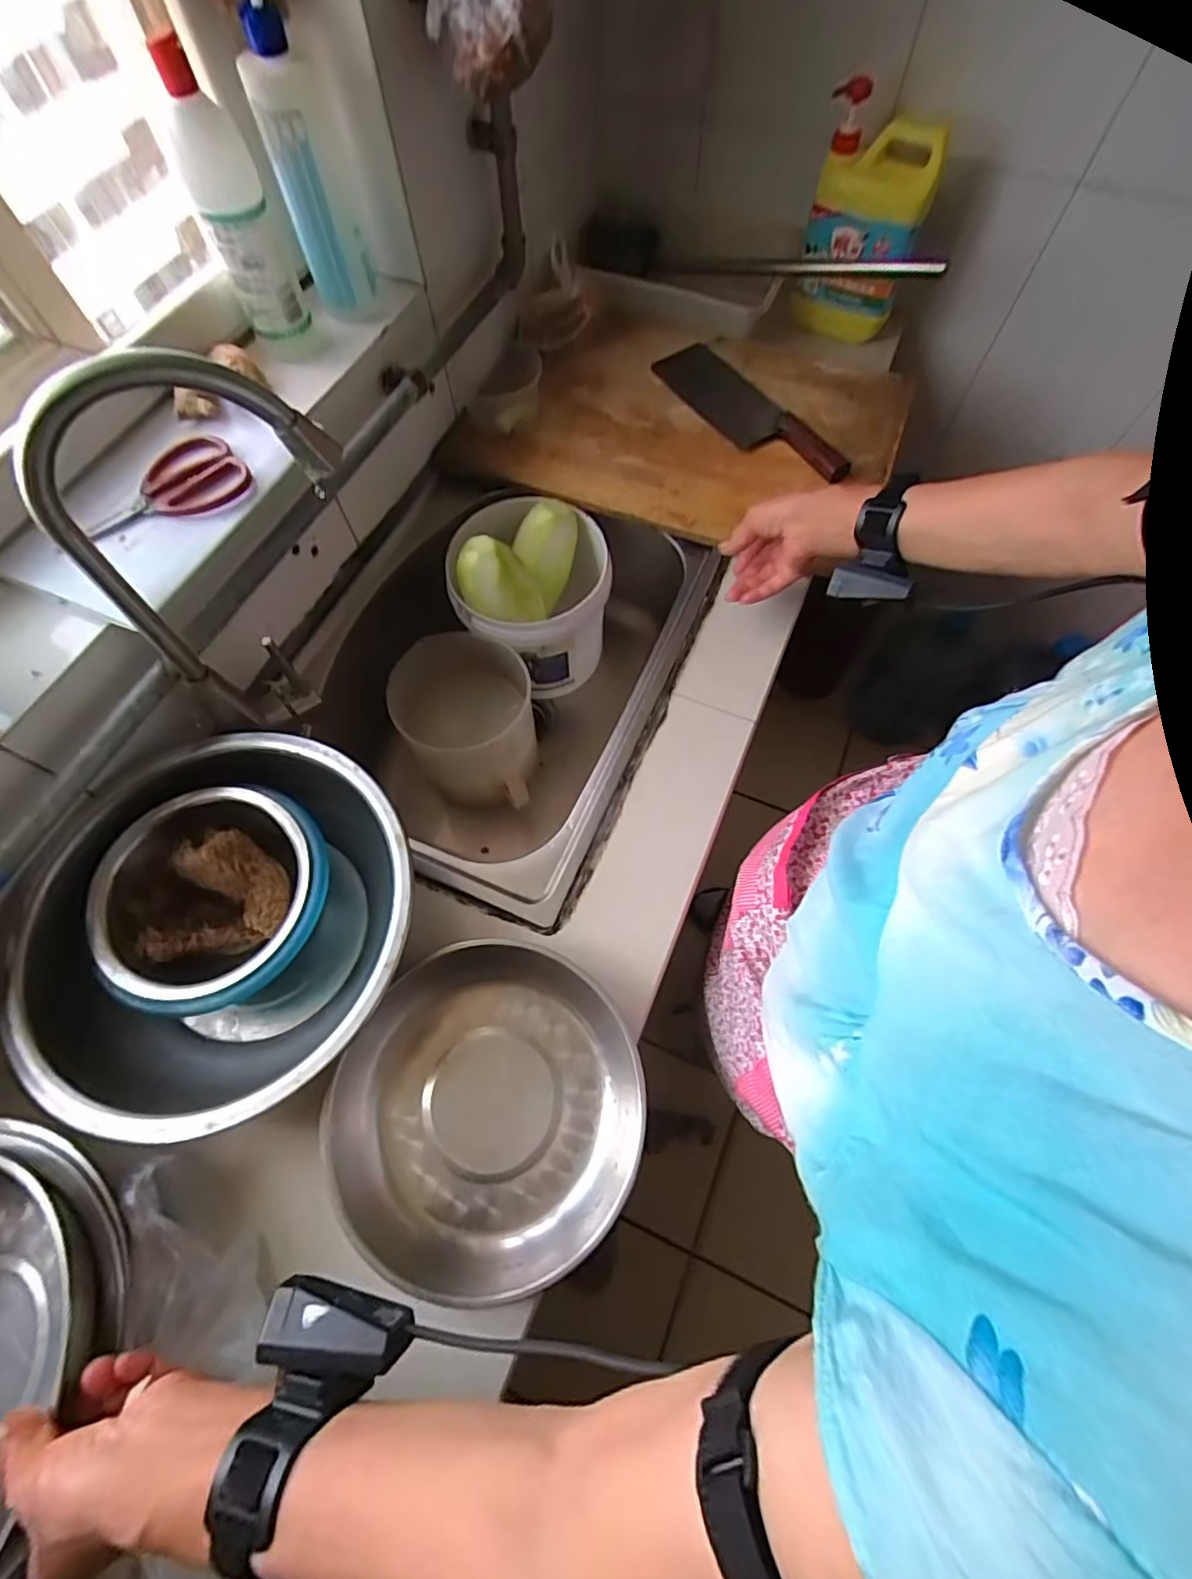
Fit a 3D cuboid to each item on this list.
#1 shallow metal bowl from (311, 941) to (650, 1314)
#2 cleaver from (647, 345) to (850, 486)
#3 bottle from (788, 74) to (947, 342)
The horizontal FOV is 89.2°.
[{"bbox_3d":[-0.084,0.254,0.491,0.231,0.059,0.236,0,64,0],"label":"shallow metal bowl"},{"bbox_3d":[0.196,-0.496,0.796,0.101,0.027,0.329,-26,67,-12],"label":"cleaver"},{"bbox_3d":[0.350,-0.736,0.795,0.137,0.230,0.067,16,65,7],"label":"bottle"}]

